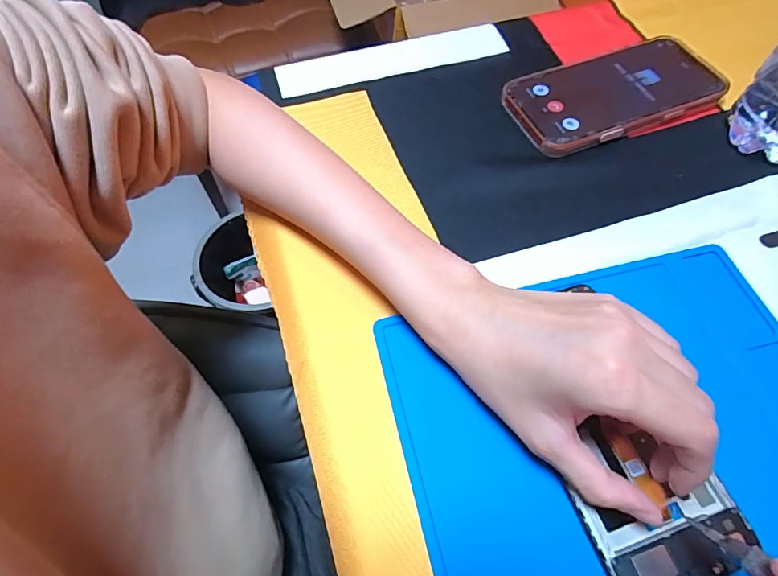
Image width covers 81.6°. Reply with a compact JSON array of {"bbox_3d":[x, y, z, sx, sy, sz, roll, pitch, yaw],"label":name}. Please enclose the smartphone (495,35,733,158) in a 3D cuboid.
[{"bbox_3d":[0.176,-0.155,0.359,0.160,0.017,0.082,-20,62,-10],"label":"smartphone"}]

